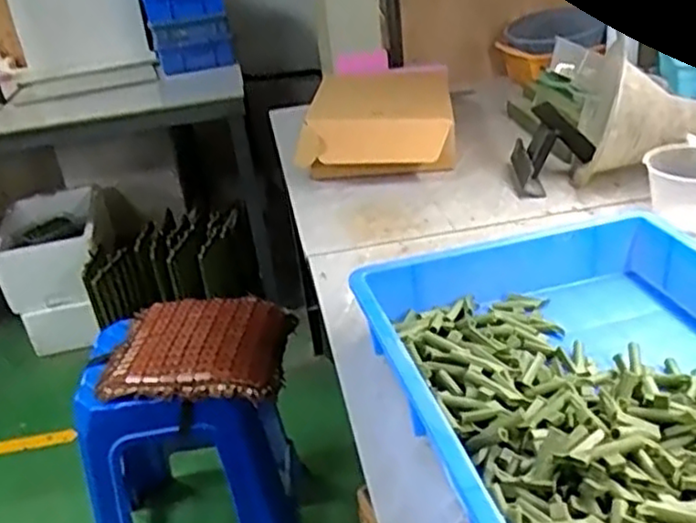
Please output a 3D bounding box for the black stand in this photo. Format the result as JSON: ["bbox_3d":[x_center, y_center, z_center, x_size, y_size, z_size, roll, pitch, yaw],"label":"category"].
[{"bbox_3d":[0.323,-0.177,1.120,0.117,0.116,0.101,-3,28,7],"label":"black stand"}]

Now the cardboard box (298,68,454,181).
[{"bbox_3d":[0.060,-0.274,1.344,0.266,0.128,0.379,-3,28,8],"label":"cardboard box"}]

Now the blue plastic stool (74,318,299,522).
[{"bbox_3d":[-0.295,0.368,1.381,0.338,0.476,0.379,-11,28,-8],"label":"blue plastic stool"}]

